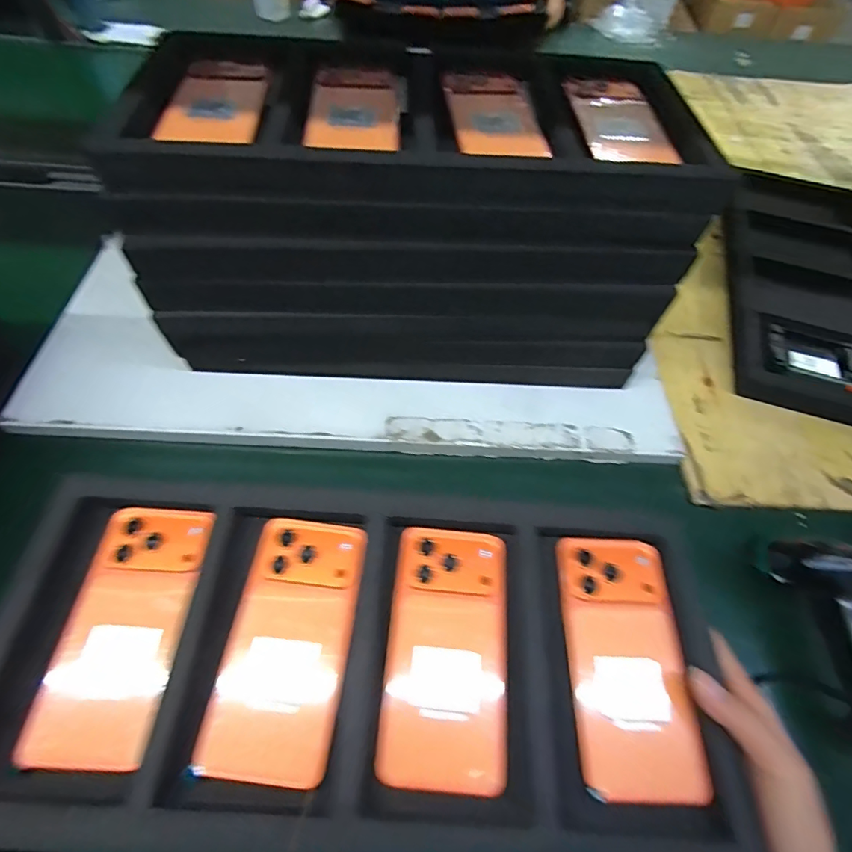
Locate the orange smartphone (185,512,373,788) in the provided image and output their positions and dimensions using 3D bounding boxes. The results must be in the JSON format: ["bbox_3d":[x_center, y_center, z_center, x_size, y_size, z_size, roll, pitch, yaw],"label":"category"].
[{"bbox_3d":[-0.092,0.146,0.321,0.078,0.009,0.160,9,59,1],"label":"orange smartphone"}]

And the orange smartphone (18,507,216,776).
[{"bbox_3d":[-0.204,0.135,0.318,0.080,0.014,0.160,6,59,-1],"label":"orange smartphone"}]

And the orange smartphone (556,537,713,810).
[{"bbox_3d":[0.140,0.159,0.323,0.076,0.009,0.162,4,59,-2],"label":"orange smartphone"}]

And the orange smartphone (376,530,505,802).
[{"bbox_3d":[0.016,0.153,0.322,0.079,0.007,0.162,6,59,-1],"label":"orange smartphone"}]

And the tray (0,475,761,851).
[{"bbox_3d":[-0.041,0.152,0.318,0.463,0.025,0.219,5,59,-1],"label":"tray"}]

